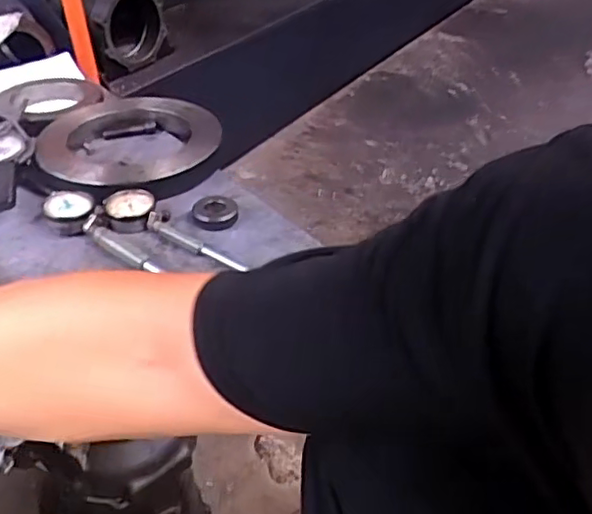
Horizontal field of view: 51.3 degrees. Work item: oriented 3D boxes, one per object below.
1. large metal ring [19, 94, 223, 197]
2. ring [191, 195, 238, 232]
[{"bbox_3d":[-0.220,-0.148,0.812,0.236,0.035,0.234,0,39,0],"label":"large metal ring"},{"bbox_3d":[-0.093,-0.052,0.711,0.052,0.008,0.058,-7,40,-8],"label":"ring"}]

